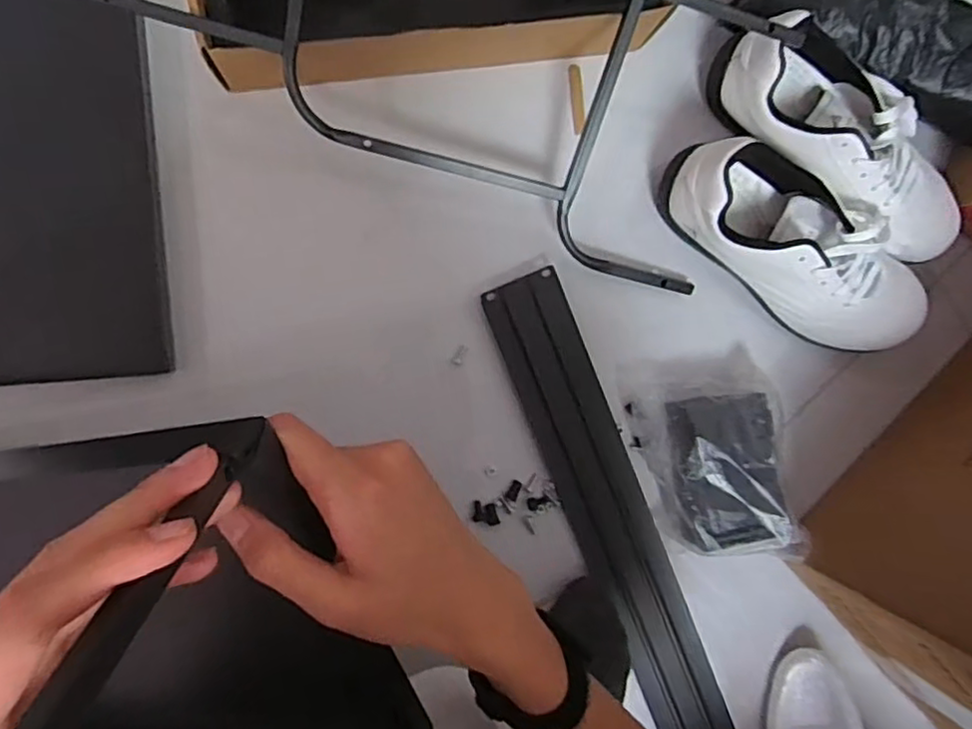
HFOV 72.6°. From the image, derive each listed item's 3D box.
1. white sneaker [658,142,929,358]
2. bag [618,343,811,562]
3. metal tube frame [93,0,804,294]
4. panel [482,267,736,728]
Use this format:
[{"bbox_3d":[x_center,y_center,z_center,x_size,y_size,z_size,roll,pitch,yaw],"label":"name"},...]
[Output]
[{"bbox_3d":[0.271,-0.098,0.566,0.261,0.088,0.103,31,87,-8],"label":"white sneaker"},{"bbox_3d":[0.200,0.084,0.577,0.133,0.053,0.187,-11,93,-8],"label":"bag"},{"bbox_3d":[-0.044,-0.247,0.491,0.539,0.141,0.206,21,88,-9],"label":"metal tube frame"},{"bbox_3d":[0.118,0.149,0.589,0.075,0.017,0.473,-22,95,-7],"label":"panel"}]

